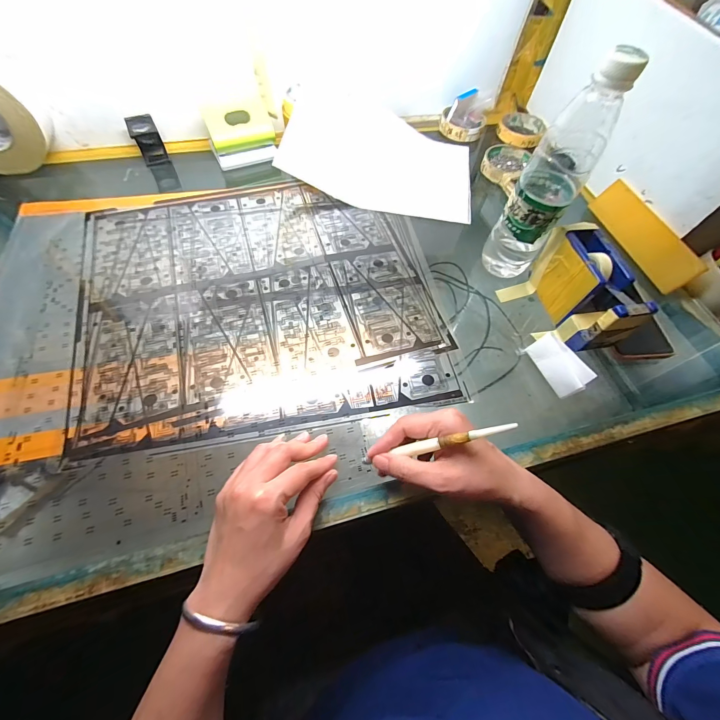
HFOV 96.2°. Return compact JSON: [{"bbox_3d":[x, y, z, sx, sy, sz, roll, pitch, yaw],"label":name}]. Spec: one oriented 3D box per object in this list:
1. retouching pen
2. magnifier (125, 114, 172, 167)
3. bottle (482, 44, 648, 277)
[{"bbox_3d":[0.058,0.072,0.272,0.141,0.011,0.006,-23,58,27],"label":"retouching pen"},{"bbox_3d":[-0.338,-0.350,0.517,0.039,0.056,0.043,-22,65,-15],"label":"magnifier"},{"bbox_3d":[0.204,-0.187,0.354,0.060,0.228,0.066,32,64,14],"label":"bottle"}]

